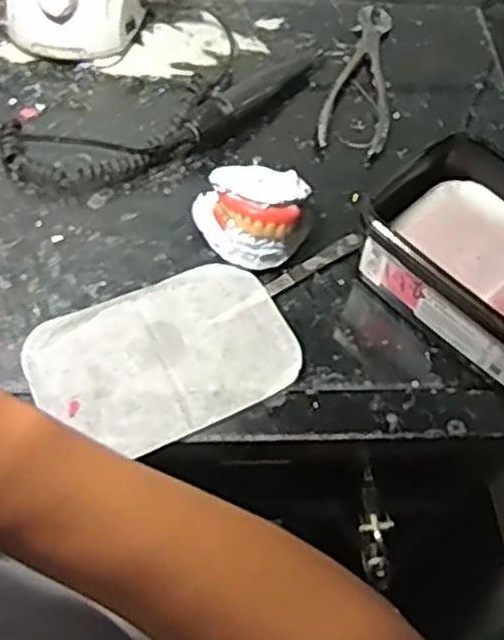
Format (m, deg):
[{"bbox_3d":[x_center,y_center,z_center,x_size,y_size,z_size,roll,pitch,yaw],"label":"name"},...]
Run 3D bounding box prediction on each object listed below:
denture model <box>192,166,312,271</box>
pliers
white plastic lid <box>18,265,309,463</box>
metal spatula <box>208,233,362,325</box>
[{"bbox_3d":[-0.001,-0.076,0.561,0.085,0.050,0.068,8,56,0],"label":"denture model"},{"bbox_3d":[0.103,-0.218,0.686,0.056,0.012,0.195,16,57,6],"label":"pliers"},{"bbox_3d":[-0.057,0.024,0.515,0.167,0.005,0.112,-22,61,-18],"label":"white plastic lid"},{"bbox_3d":[0.028,-0.031,0.563,0.136,0.004,0.012,-30,64,-22],"label":"metal spatula"}]

